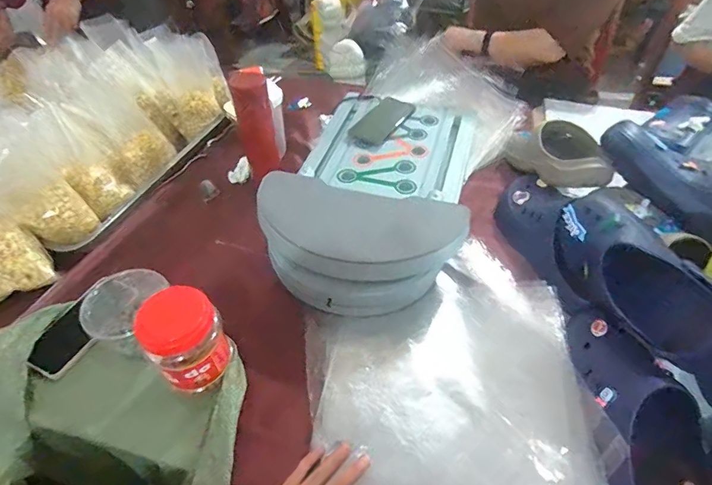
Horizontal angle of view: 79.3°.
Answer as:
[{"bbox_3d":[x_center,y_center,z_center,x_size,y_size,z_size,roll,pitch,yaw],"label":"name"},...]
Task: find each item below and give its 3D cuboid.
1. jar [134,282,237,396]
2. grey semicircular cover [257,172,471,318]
[{"bbox_3d":[-0.211,0.129,0.546,0.091,0.153,0.069,-34,53,-28],"label":"jar"},{"bbox_3d":[-0.009,0.007,0.655,0.315,0.115,0.166,12,47,14],"label":"grey semicircular cover"}]

